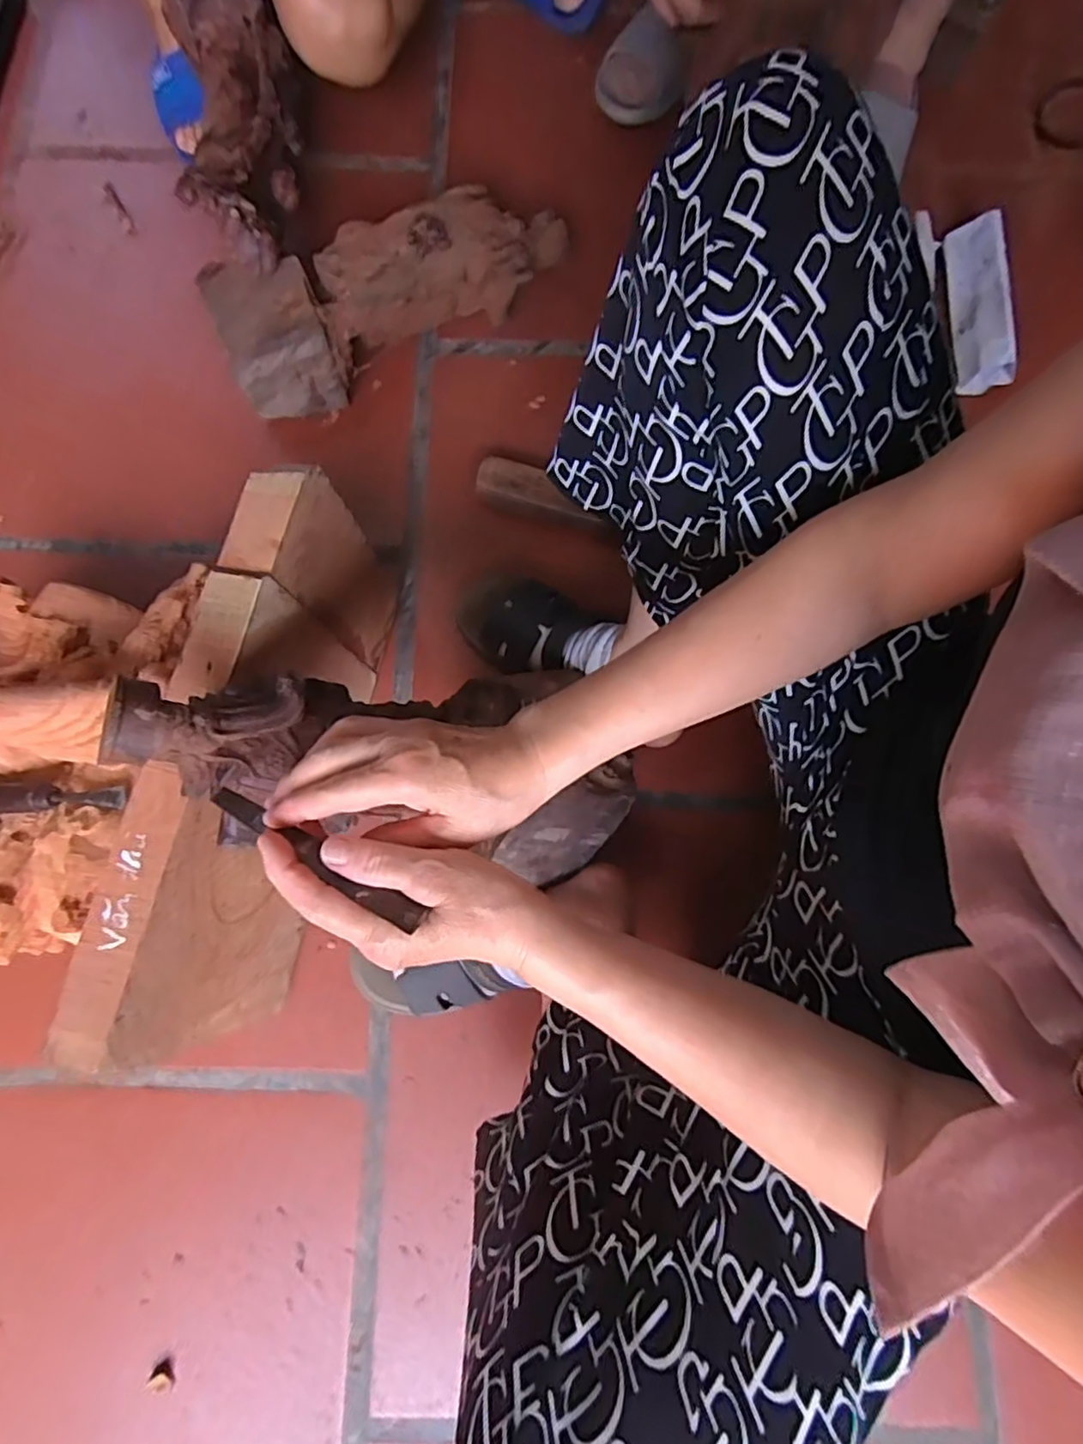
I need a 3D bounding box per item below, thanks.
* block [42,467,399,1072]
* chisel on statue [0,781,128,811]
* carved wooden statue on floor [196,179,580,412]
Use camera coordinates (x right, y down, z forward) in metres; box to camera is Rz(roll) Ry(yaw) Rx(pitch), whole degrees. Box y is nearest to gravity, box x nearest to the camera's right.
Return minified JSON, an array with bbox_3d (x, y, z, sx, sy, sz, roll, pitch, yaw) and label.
[{"bbox_3d":[-0.218,0.030,0.520,0.062,0.232,0.406,12,78,2],"label":"block"},{"bbox_3d":[-0.375,0.055,0.466,0.164,0.031,0.024,4,78,0],"label":"chisel on statue"},{"bbox_3d":[-0.152,-0.458,0.690,0.378,0.100,0.131,-26,80,-6],"label":"carved wooden statue on floor"}]

